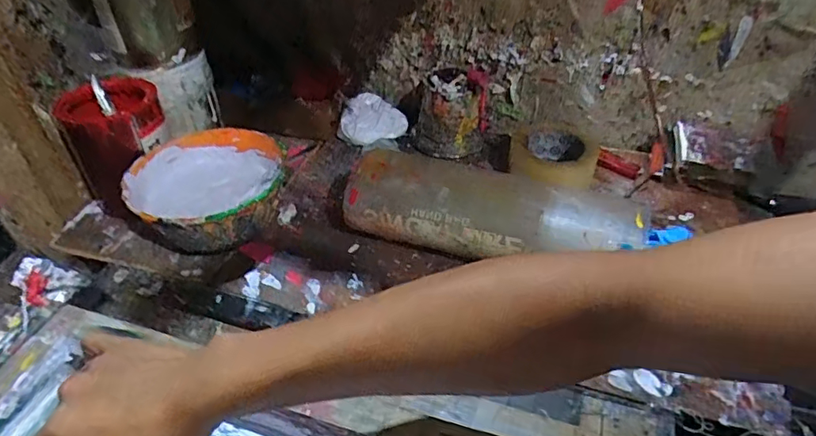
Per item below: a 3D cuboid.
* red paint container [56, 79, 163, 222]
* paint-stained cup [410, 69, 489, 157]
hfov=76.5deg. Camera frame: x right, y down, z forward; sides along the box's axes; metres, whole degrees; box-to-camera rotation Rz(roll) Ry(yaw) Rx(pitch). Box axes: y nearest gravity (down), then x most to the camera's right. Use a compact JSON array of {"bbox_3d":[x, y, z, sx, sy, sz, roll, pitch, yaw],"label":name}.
[{"bbox_3d":[-0.343,-0.084,0.632,0.099,0.141,0.092,6,42,9],"label":"red paint container"},{"bbox_3d":[0.061,-0.148,0.737,0.104,0.096,0.089,5,41,5],"label":"paint-stained cup"}]

